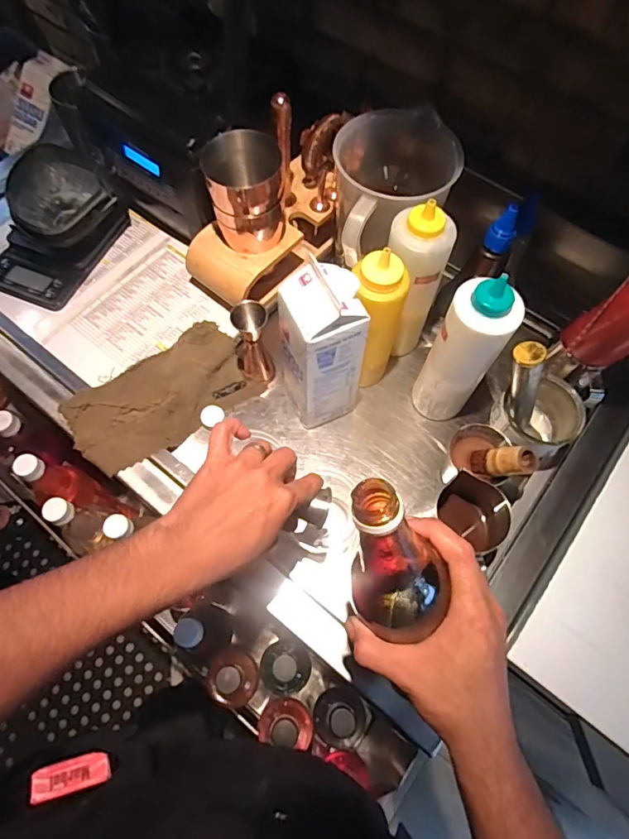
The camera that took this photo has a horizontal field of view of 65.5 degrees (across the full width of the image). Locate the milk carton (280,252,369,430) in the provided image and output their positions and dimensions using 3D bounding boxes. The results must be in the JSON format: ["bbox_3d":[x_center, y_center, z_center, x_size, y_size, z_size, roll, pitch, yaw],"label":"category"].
[{"bbox_3d":[0.005,-0.075,0.554,0.077,0.212,0.085,-34,70,-16],"label":"milk carton"}]

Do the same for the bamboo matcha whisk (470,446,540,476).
[{"bbox_3d":[0.201,0.046,0.527,0.026,0.073,0.029,37,63,-28],"label":"bamboo matcha whisk"}]

